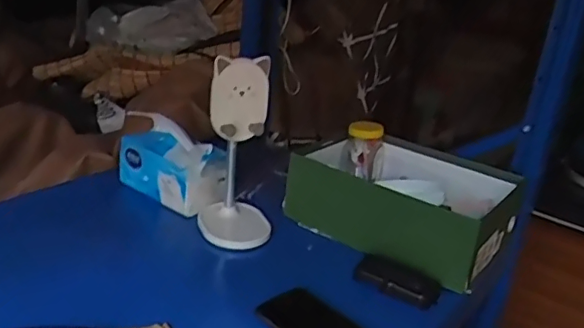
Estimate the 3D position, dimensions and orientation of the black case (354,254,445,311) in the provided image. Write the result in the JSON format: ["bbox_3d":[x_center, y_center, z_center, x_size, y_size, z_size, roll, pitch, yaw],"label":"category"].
[{"bbox_3d":[0.136,0.152,0.740,0.105,0.031,0.042,17,24,24],"label":"black case"}]

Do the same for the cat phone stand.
[{"bbox_3d":[-0.072,-0.019,0.800,0.096,0.251,0.095,6,22,-4],"label":"cat phone stand"}]

